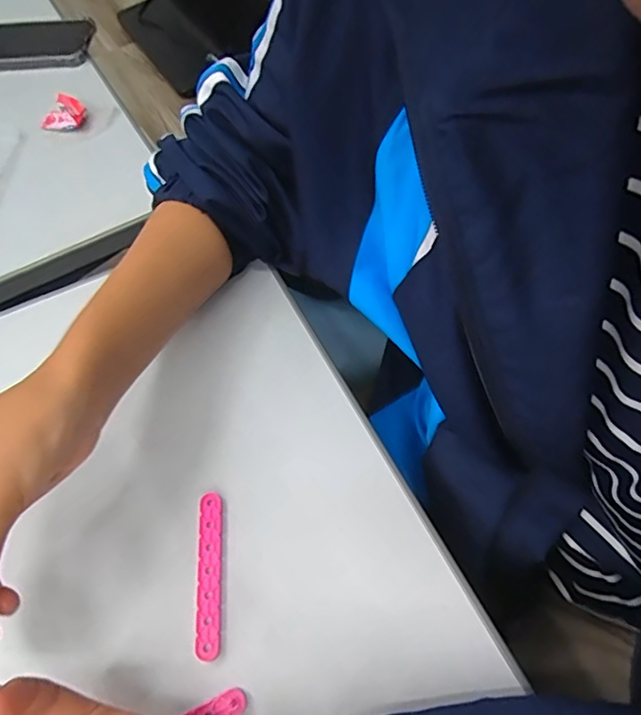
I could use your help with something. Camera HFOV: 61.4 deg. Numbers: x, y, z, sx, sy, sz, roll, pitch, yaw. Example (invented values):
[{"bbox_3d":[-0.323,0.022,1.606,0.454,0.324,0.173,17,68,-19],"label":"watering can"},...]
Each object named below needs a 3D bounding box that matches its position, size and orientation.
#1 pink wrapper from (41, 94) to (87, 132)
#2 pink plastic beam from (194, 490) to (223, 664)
[{"bbox_3d":[-0.252,-0.239,0.532,0.040,0.022,0.037,-2,58,4],"label":"pink wrapper"},{"bbox_3d":[-0.062,0.119,0.301,0.013,0.006,0.086,-6,58,1],"label":"pink plastic beam"}]

